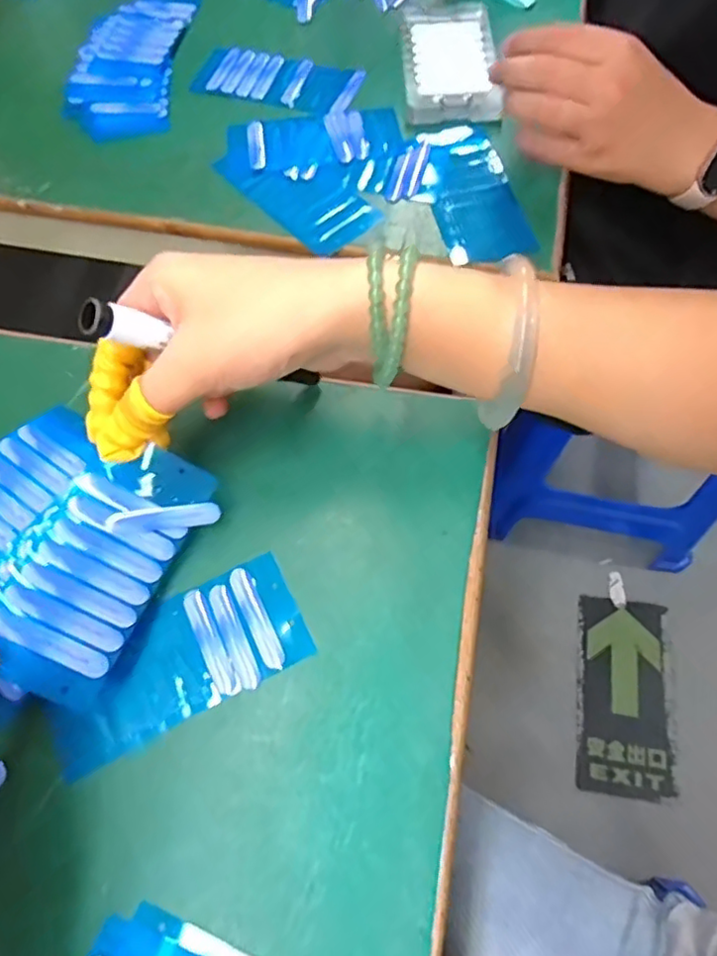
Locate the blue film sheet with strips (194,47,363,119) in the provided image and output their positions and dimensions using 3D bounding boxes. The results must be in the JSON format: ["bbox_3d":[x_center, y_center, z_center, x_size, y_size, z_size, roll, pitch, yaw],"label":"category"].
[{"bbox_3d":[-0.060,-0.295,0.461,0.122,0.004,0.052,18,66,10],"label":"blue film sheet with strips"}]

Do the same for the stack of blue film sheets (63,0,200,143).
[{"bbox_3d":[-0.174,-0.317,0.474,0.080,0.007,0.173,0,65,2],"label":"stack of blue film sheets"}]

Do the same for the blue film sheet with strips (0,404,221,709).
[{"bbox_3d":[-0.149,0.025,0.289,0.130,0.031,0.118,26,68,13],"label":"blue film sheet with strips"}]

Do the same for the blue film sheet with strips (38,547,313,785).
[{"bbox_3d":[-0.084,0.084,0.289,0.117,0.006,0.054,-25,67,-10],"label":"blue film sheet with strips"}]

